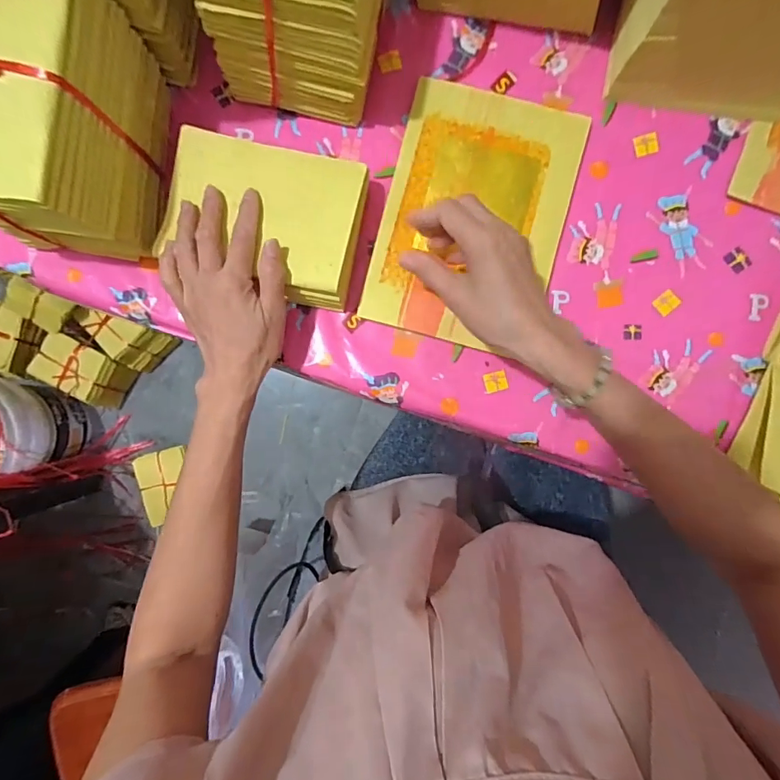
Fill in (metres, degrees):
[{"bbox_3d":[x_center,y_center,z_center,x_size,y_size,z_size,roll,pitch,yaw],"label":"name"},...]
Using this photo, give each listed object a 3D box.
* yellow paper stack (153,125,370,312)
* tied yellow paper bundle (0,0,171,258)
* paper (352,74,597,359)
[{"bbox_3d":[-0.108,-0.150,0.406,0.161,0.036,0.122,13,89,3],"label":"yellow paper stack"},{"bbox_3d":[-0.263,-0.205,0.358,0.112,0.132,0.157,8,89,3],"label":"tied yellow paper bundle"},{"bbox_3d":[0.078,-0.157,0.425,0.158,0.010,0.227,15,89,3],"label":"paper"}]

